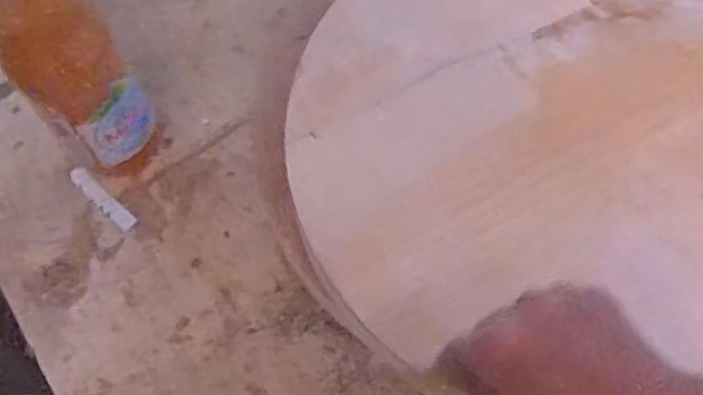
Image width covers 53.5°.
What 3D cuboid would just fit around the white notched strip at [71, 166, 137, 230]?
[{"bbox_3d":[-0.236,0.000,0.661,0.081,0.010,0.017,40,70,17],"label":"white notched strip"}]

